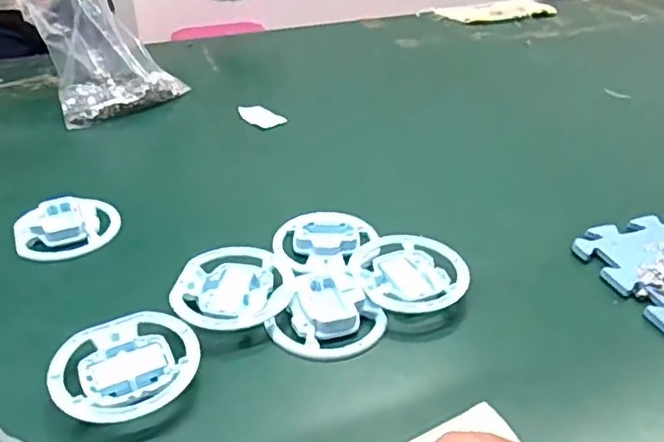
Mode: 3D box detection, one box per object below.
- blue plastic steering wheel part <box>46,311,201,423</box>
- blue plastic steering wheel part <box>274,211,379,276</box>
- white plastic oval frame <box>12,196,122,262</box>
[{"bbox_3d":[-0.152,0.111,0.457,0.103,0.021,0.094,1,35,0],"label":"blue plastic steering wheel part"},{"bbox_3d":[-0.005,0.017,0.598,0.101,0.018,0.078,-9,36,-14],"label":"blue plastic steering wheel part"},{"bbox_3d":[-0.266,0.007,0.616,0.095,0.027,0.072,-9,36,-14],"label":"white plastic oval frame"}]

